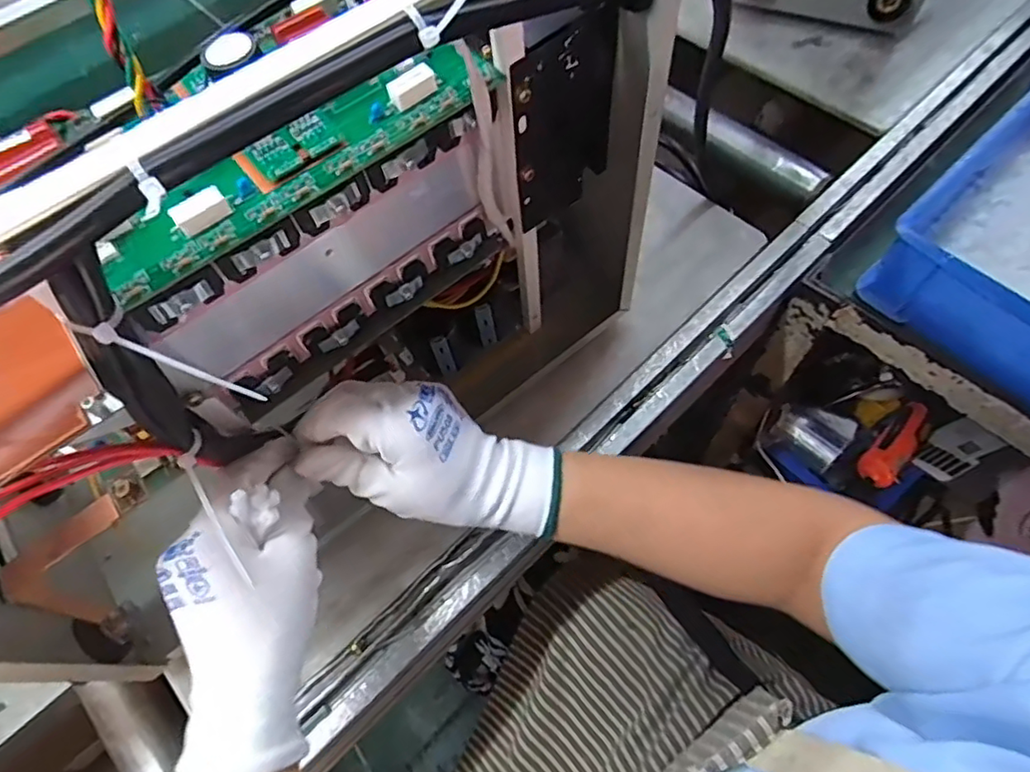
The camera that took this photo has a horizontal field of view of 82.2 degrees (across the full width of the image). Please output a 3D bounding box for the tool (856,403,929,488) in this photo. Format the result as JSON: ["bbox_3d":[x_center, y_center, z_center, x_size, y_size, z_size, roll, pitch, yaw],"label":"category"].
[{"bbox_3d":[0.459,0.069,0.709,0.044,0.022,0.107,29,111,17],"label":"tool"}]

